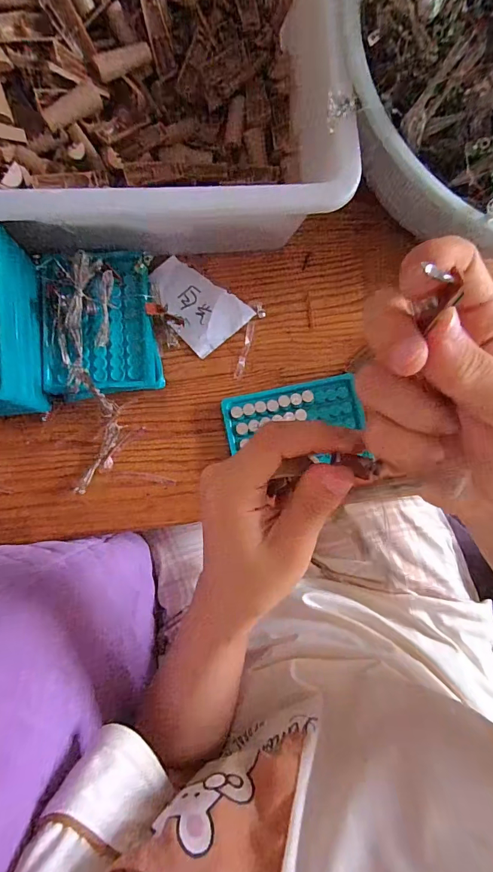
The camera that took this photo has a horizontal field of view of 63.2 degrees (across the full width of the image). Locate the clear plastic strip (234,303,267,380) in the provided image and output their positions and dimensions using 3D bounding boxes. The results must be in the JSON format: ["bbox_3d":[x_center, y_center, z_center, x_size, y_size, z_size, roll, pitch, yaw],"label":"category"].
[{"bbox_3d":[0.003,-0.095,0.401,0.014,0.006,0.079,18,83,-4],"label":"clear plastic strip"}]

